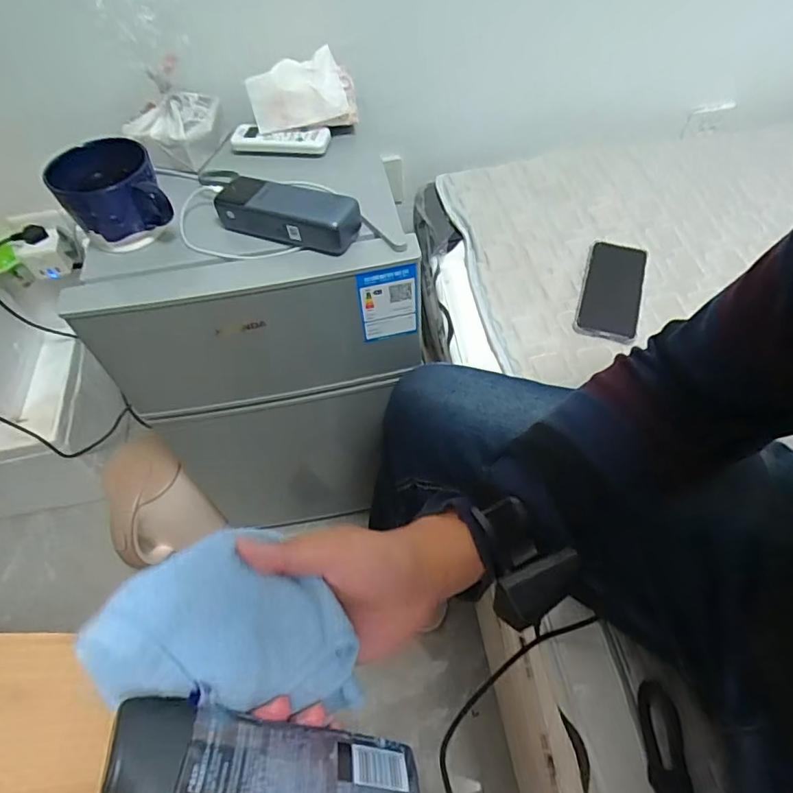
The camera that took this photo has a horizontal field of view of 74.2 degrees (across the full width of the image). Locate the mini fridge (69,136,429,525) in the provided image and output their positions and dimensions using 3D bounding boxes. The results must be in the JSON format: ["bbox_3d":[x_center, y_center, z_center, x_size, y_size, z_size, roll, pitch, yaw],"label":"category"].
[{"bbox_3d":[-0.156,-0.132,0.886,0.362,0.646,0.468,-5,57,0],"label":"mini fridge"}]

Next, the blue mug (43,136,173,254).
[{"bbox_3d":[-0.309,-0.216,0.576,0.103,0.079,0.101,-24,59,-13],"label":"blue mug"}]

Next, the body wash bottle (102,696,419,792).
[{"bbox_3d":[-0.070,0.215,0.289,0.168,0.040,0.060,18,23,-10],"label":"body wash bottle"}]

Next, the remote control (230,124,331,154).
[{"bbox_3d":[-0.150,-0.329,0.677,0.122,0.031,0.035,1,57,4],"label":"remote control"}]

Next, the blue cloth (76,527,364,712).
[{"bbox_3d":[-0.097,0.135,0.308,0.136,0.035,0.116,-4,89,-28],"label":"blue cloth"}]

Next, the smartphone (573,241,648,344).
[{"bbox_3d":[0.288,-0.145,0.701,0.077,0.011,0.163,15,59,12],"label":"smartphone"}]

